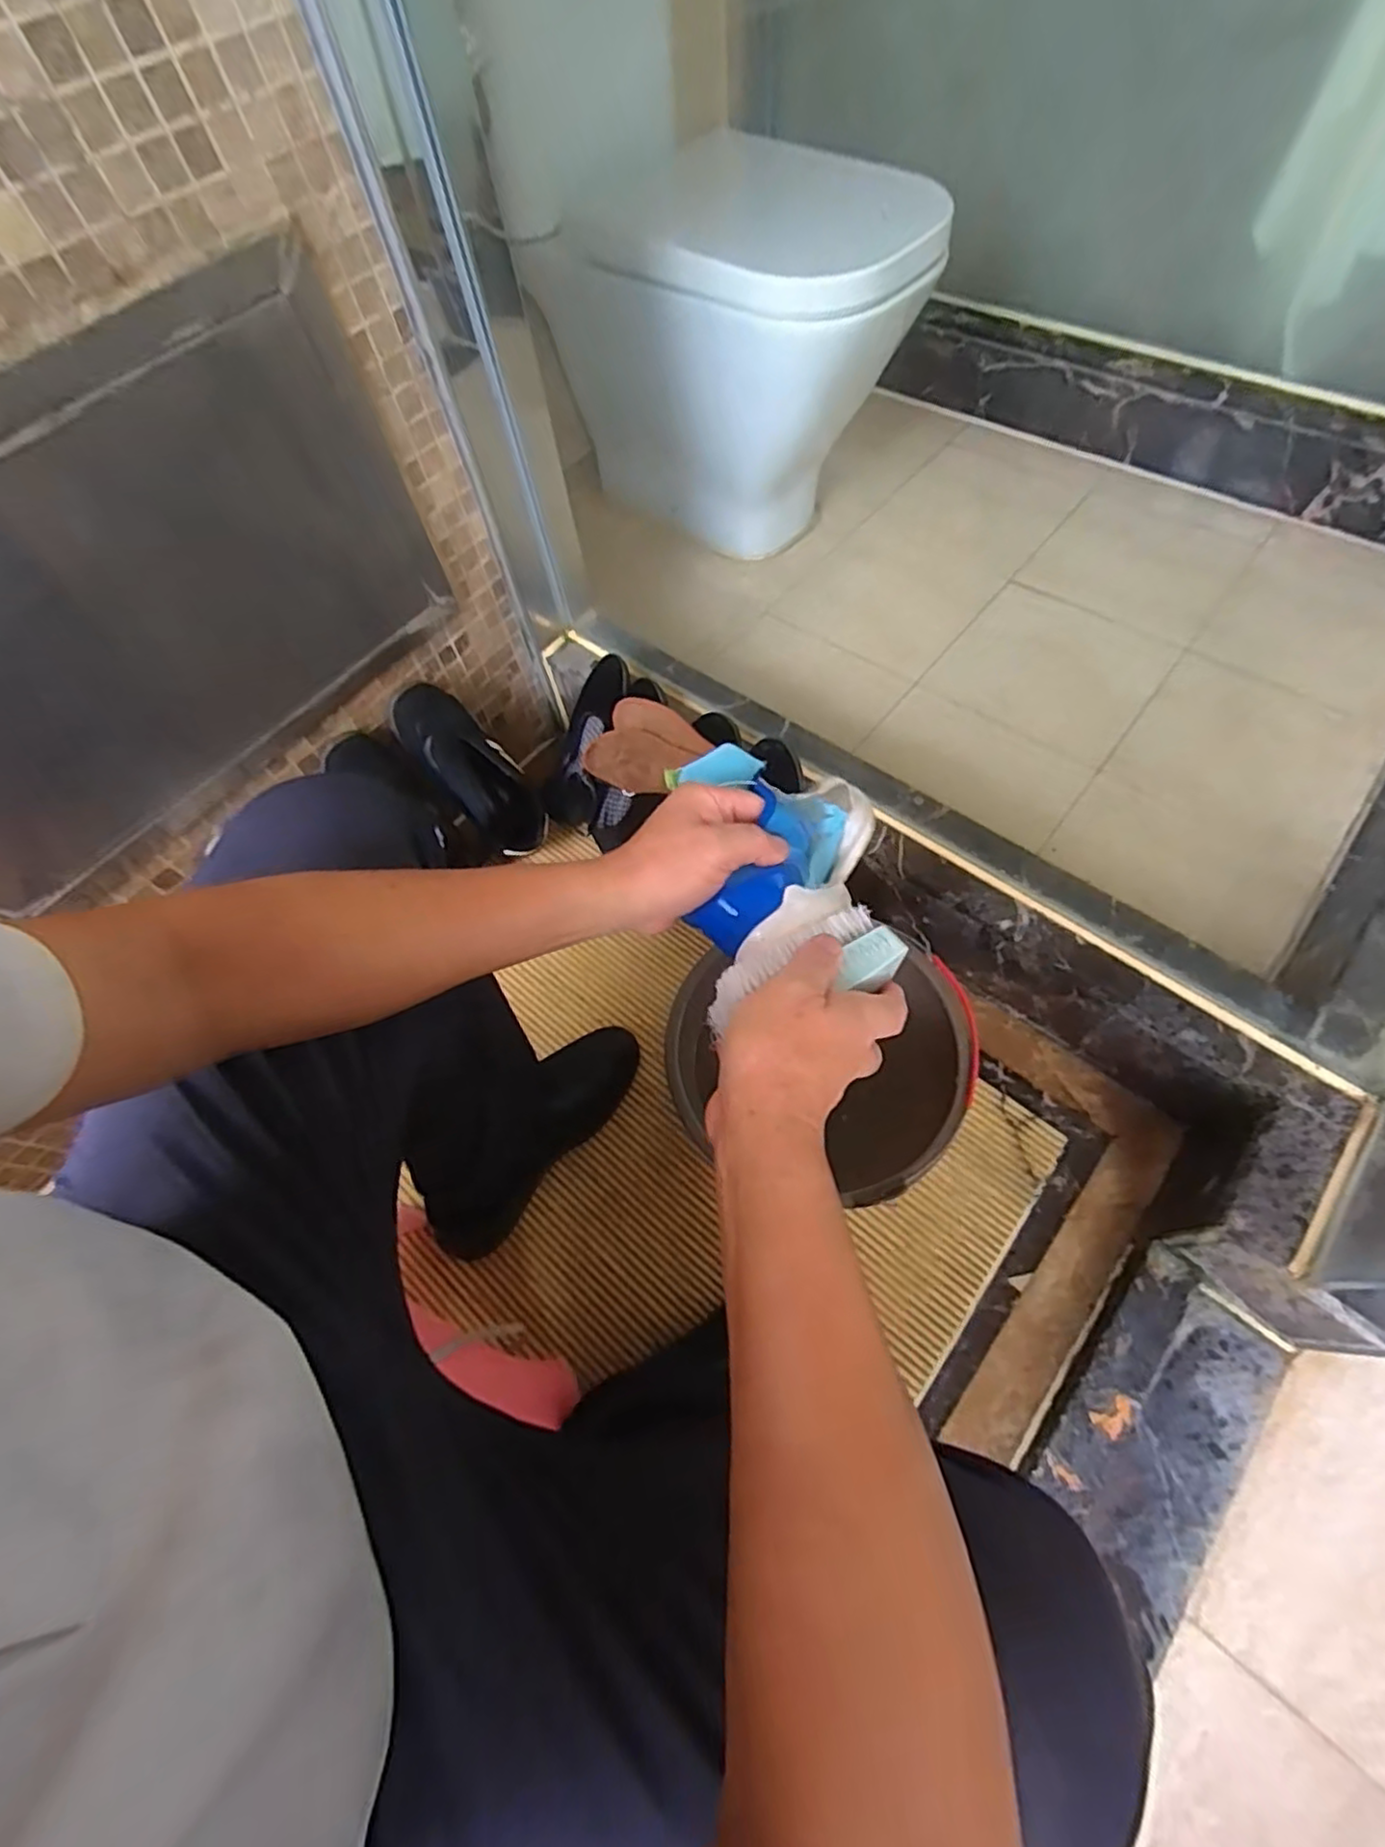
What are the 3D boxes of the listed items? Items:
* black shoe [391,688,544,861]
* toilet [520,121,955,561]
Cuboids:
[{"bbox_3d":[-0.282,-0.198,0.892,0.063,0.223,0.090,9,53,52],"label":"black shoe"},{"bbox_3d":[0.070,-0.896,1.141,0.565,0.422,0.367,8,62,8],"label":"toilet"}]

